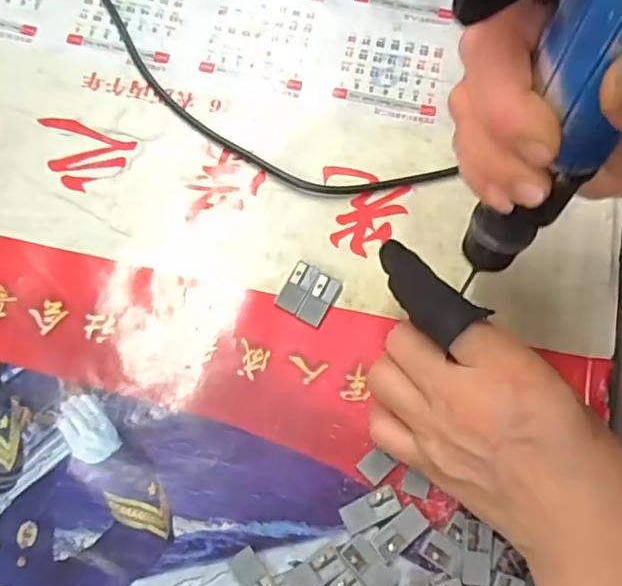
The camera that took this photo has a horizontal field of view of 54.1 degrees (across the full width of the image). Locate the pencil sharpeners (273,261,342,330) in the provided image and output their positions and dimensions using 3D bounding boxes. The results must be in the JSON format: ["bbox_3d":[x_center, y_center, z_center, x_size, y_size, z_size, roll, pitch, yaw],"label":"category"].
[{"bbox_3d":[-0.001,0.000,0.324,0.027,0.005,0.028,31,74,7],"label":"pencil sharpeners"}]

